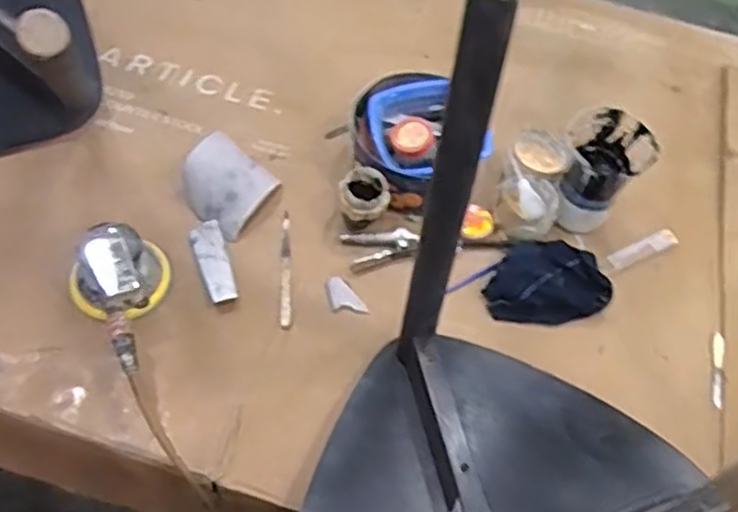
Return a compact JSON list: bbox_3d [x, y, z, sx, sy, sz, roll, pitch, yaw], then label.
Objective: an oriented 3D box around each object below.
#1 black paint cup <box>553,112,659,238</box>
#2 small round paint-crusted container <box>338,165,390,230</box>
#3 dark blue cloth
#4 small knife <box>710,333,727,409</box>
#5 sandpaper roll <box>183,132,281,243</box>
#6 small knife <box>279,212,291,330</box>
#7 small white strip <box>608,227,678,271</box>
[{"bbox_3d":[0.295,-0.104,0.953,0.100,0.136,0.109,39,64,19],"label":"black paint cup"},{"bbox_3d":[-0.007,-0.068,0.954,0.062,0.072,0.065,3,57,-4],"label":"small round paint-crusted container"},{"bbox_3d":[0.221,0.032,0.930,0.148,0.033,0.103,-8,58,-11],"label":"dark blue cloth"},{"bbox_3d":[0.427,0.139,0.900,0.017,0.004,0.100,15,57,4],"label":"small knife"},{"bbox_3d":[-0.189,-0.094,0.974,0.111,0.052,0.109,31,61,15],"label":"sandpaper roll"},{"bbox_3d":[-0.107,0.016,0.938,0.014,0.004,0.167,0,57,-6],"label":"small knife"},{"bbox_3d":[0.366,-0.009,0.983,0.105,0.004,0.027,-21,62,-19],"label":"small white strip"}]

